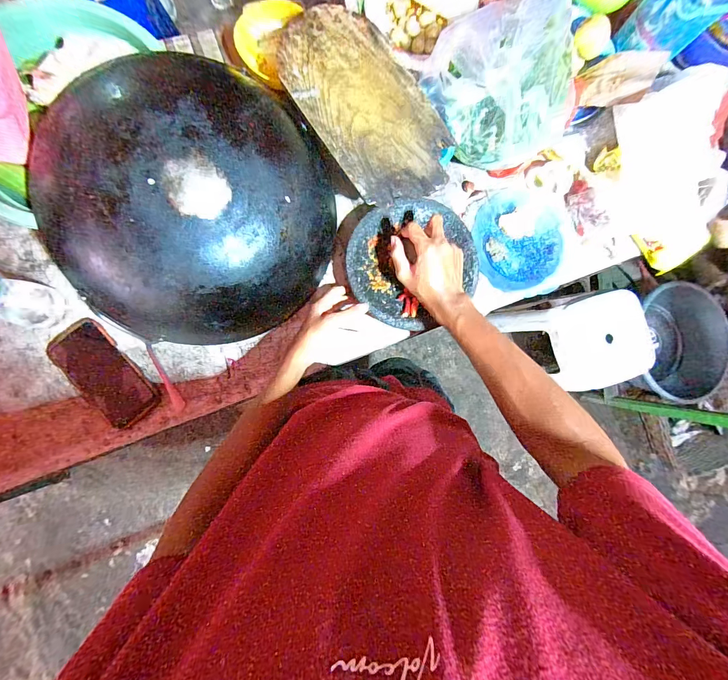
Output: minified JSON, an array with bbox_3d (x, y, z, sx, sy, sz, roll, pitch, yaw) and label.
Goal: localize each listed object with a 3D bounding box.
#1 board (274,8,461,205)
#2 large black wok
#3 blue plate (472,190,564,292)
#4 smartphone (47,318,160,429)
[{"bbox_3d":[0.003,-0.342,0.502,0.167,0.011,0.300,-36,91,-8],"label":"board"},{"bbox_3d":[-0.213,-0.164,0.466,0.320,0.184,0.324,0,86,-7],"label":"large black wok"},{"bbox_3d":[0.272,-0.176,0.605,0.170,0.022,0.169,0,86,-7],"label":"blue plate"},{"bbox_3d":[-0.394,0.050,0.520,0.084,0.007,0.171,-41,92,-8],"label":"smartphone"}]

